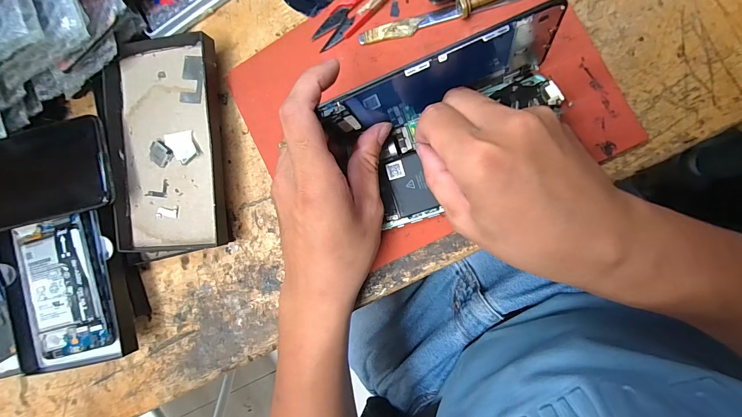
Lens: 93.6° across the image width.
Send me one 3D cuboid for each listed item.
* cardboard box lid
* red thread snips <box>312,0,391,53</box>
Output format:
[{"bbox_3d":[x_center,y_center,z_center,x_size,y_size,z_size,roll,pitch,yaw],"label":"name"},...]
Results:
[{"bbox_3d":[-0.170,-0.052,0.290,0.098,0.025,0.171,-5,91,12],"label":"cardboard box lid"},{"bbox_3d":[-0.001,-0.159,0.262,0.099,0.007,0.023,-34,85,11],"label":"red thread snips"}]

